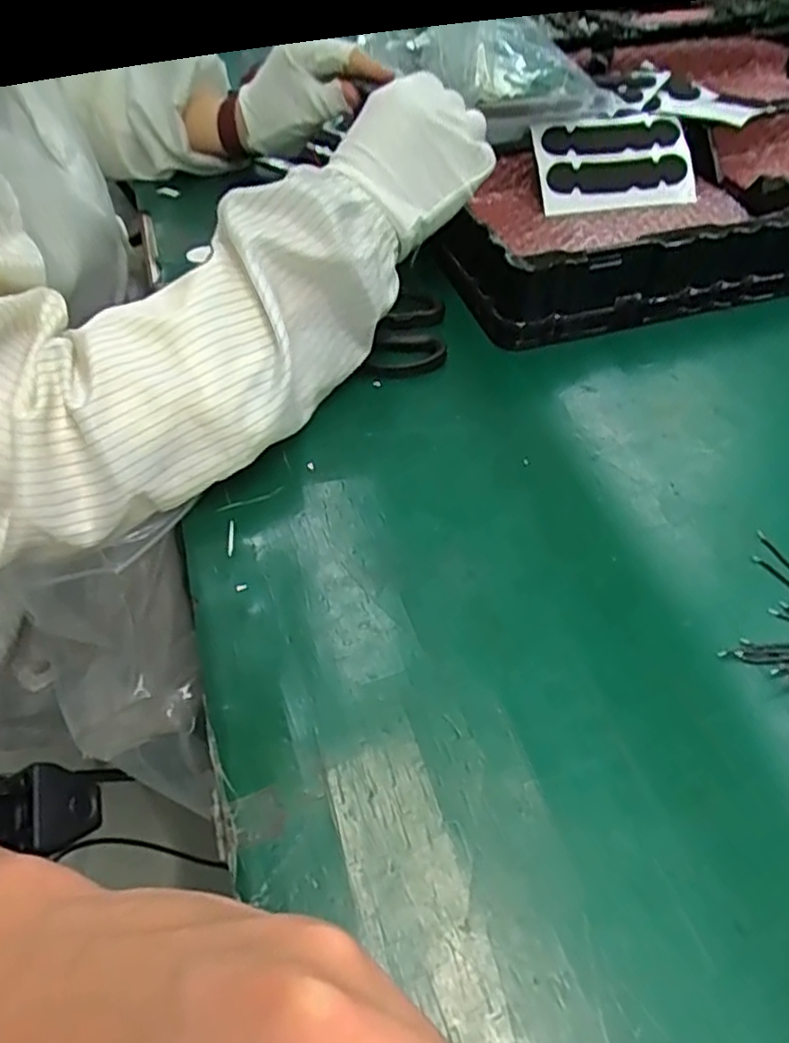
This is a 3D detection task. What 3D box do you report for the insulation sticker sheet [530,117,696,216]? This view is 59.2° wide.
[{"bbox_3d":[0.167,-0.272,0.529,0.118,0.008,0.077,-5,81,-6],"label":"insulation sticker sheet"}]

